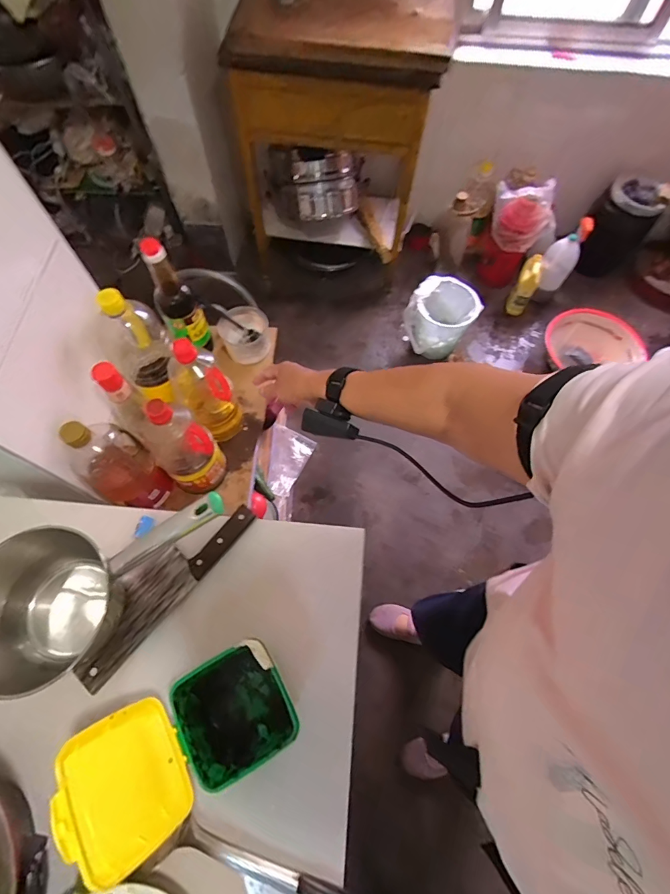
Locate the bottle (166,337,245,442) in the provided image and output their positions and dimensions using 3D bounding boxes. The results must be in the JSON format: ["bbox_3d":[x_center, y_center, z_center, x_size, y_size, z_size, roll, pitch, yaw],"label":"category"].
[{"bbox_3d":[-0.225,-0.093,0.719,0.091,0.233,0.073,-26,69,-12],"label":"bottle"}]

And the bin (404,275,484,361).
[{"bbox_3d":[0.369,-0.454,1.441,0.215,0.201,0.179,29,68,10],"label":"bin"}]

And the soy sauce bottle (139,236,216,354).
[{"bbox_3d":[-0.292,-0.266,0.783,0.068,0.278,0.074,-21,68,-11],"label":"soy sauce bottle"}]

